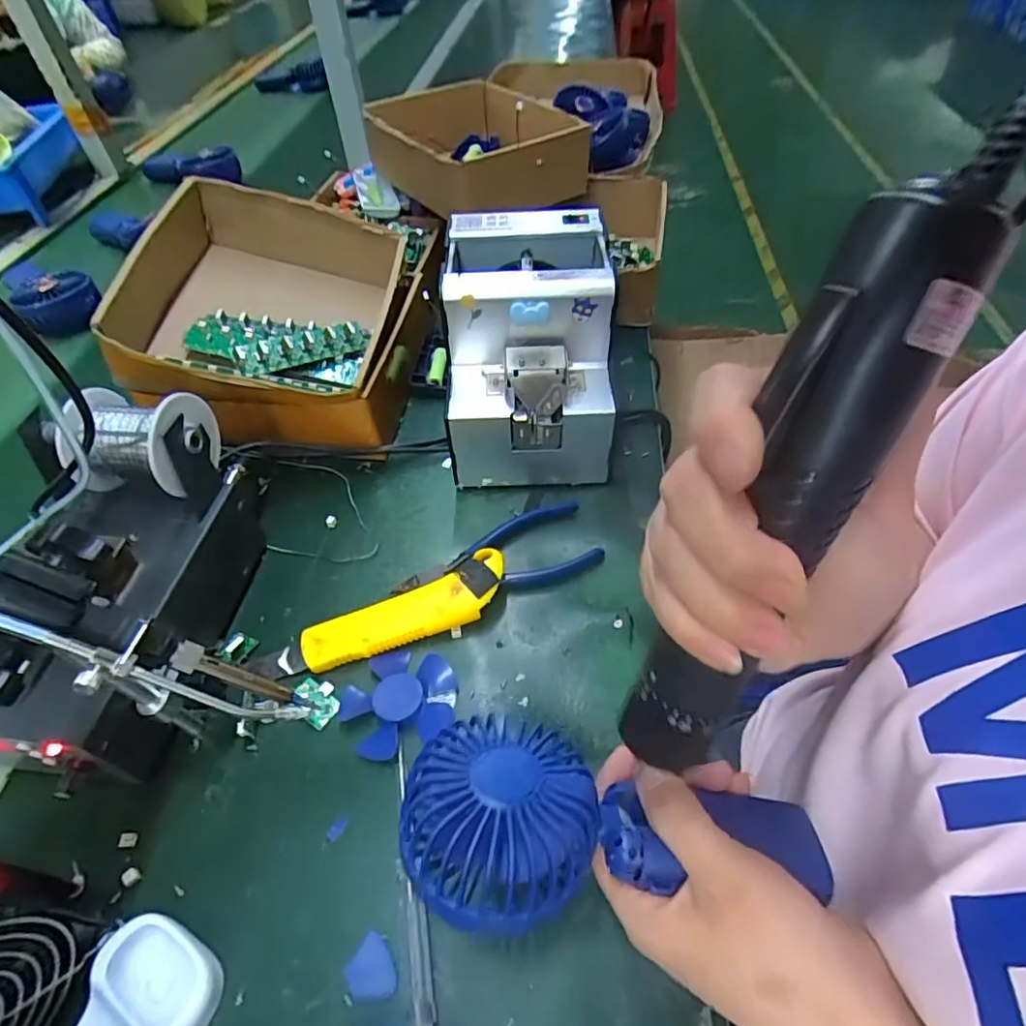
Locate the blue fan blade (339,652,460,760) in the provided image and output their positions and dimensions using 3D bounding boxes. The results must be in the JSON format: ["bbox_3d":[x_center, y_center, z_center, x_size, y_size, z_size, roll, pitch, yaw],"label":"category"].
[{"bbox_3d":[-0.070,0.113,0.359,0.069,0.012,0.065,-1,50,2],"label":"blue fan blade"}]

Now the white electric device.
[{"bbox_3d":[0.013,-0.130,0.471,0.121,0.150,0.165,-1,50,2],"label":"white electric device"}]

